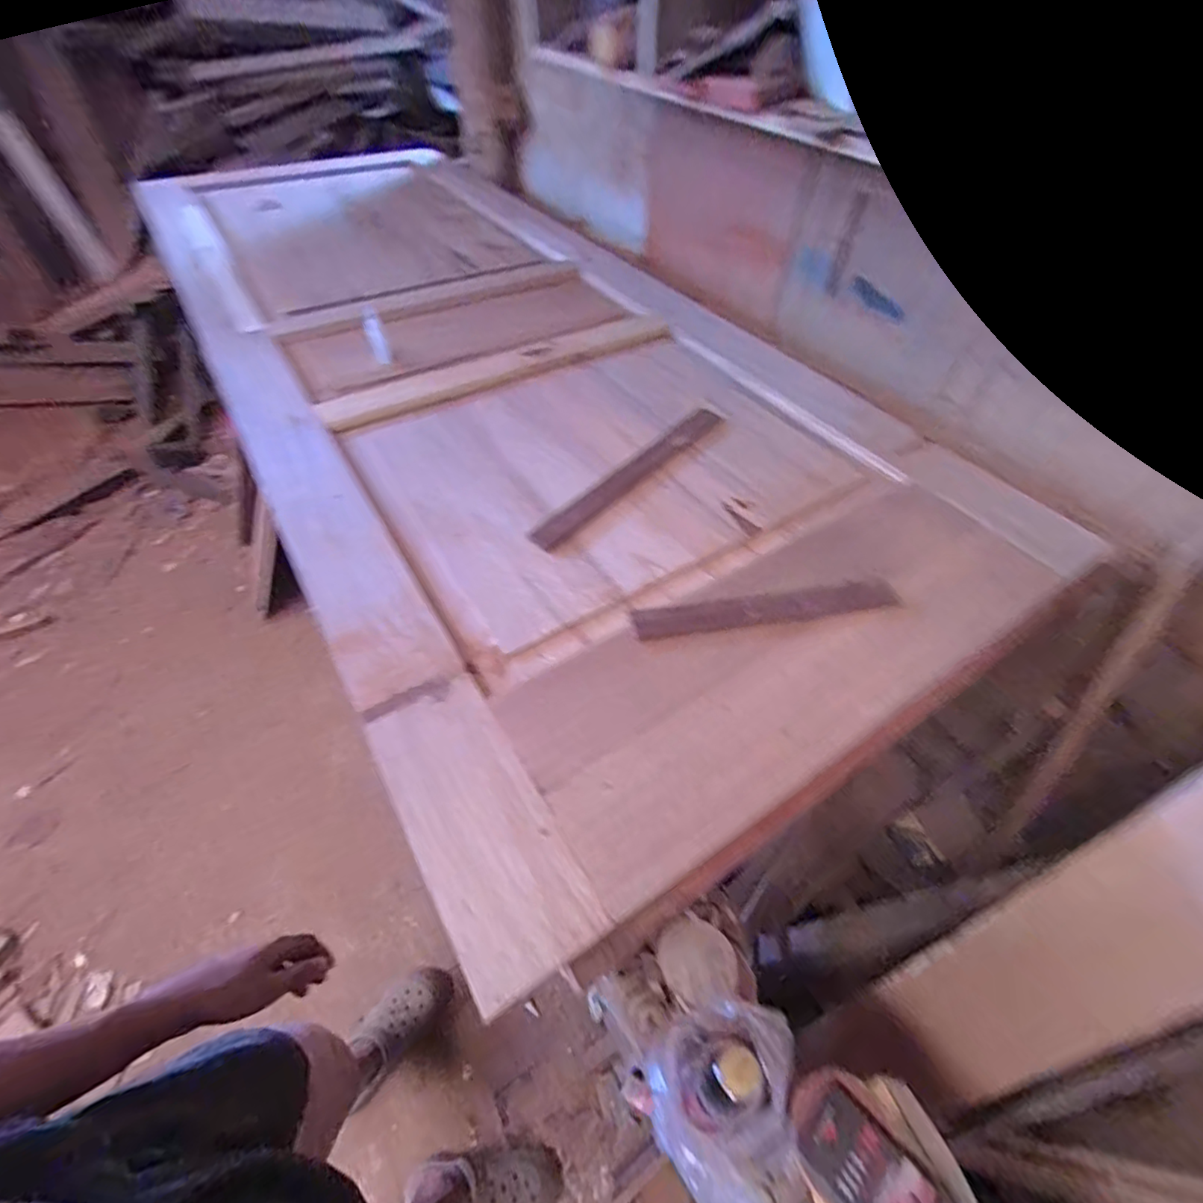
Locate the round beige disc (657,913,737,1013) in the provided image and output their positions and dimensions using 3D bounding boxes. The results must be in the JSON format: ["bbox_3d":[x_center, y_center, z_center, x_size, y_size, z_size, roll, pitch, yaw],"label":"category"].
[{"bbox_3d":[0.103,0.384,0.592,0.076,0.016,0.082,1,52,-1],"label":"round beige disc"}]

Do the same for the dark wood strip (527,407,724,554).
[{"bbox_3d":[0.049,-0.174,0.726,0.044,0.011,0.362,34,57,23],"label":"dark wood strip"}]

